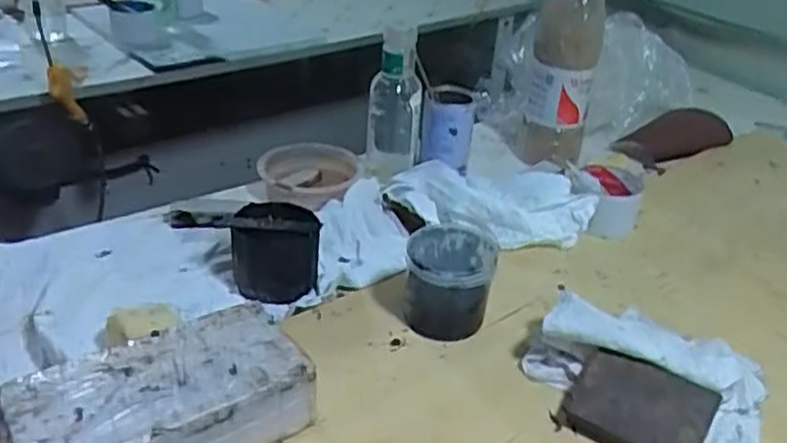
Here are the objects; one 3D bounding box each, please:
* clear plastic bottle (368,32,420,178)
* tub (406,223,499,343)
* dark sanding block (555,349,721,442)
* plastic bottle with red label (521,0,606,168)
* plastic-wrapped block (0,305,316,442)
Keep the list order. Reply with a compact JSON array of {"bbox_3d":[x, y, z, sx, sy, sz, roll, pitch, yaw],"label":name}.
[{"bbox_3d":[0.001,-0.151,0.951,0.066,0.197,0.069,4,31,-2],"label":"clear plastic bottle"},{"bbox_3d":[0.051,0.057,0.698,0.080,0.074,0.086,9,32,6],"label":"tub"},{"bbox_3d":[0.193,0.149,0.597,0.107,0.028,0.074,22,64,28],"label":"dark sanding block"},{"bbox_3d":[0.227,-0.213,1.003,0.093,0.283,0.098,12,32,11],"label":"plastic bottle with red label"},{"bbox_3d":[-0.168,0.133,0.542,0.205,0.054,0.104,-17,38,-32],"label":"plastic-wrapped block"}]

